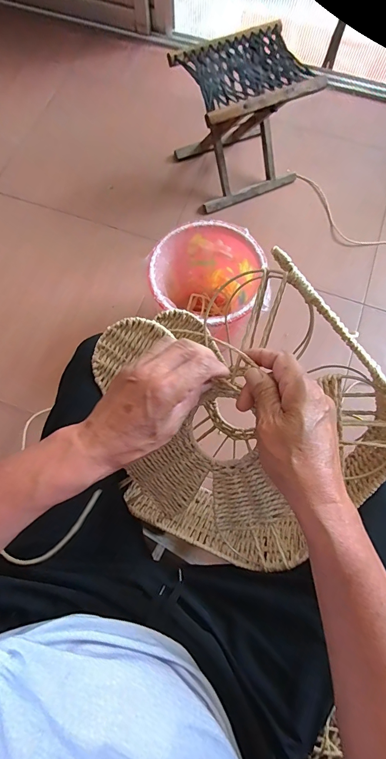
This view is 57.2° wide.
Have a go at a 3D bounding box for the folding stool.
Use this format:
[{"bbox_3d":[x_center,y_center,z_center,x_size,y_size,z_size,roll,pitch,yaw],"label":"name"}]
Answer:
[{"bbox_3d":[0.131,-0.730,1.016,0.297,0.303,0.277,-21,75,-7],"label":"folding stool"}]

